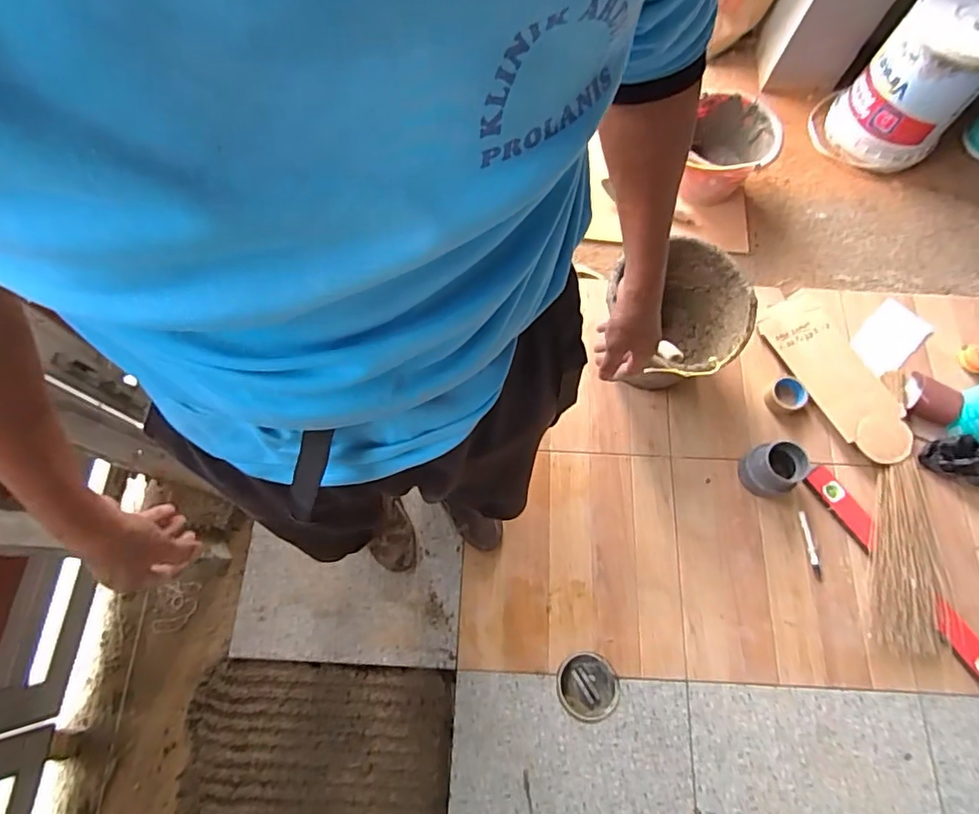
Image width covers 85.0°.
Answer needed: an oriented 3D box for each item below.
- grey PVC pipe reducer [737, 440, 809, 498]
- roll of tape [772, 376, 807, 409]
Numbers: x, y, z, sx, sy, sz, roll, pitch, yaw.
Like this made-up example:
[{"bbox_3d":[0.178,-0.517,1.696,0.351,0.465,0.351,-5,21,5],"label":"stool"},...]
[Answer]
[{"bbox_3d":[0.647,0.144,1.226,0.112,0.101,0.111,1,71,-2],"label":"grey PVC pipe reducer"},{"bbox_3d":[0.740,-0.032,1.325,0.072,0.038,0.085,-25,74,-10],"label":"roll of tape"}]

